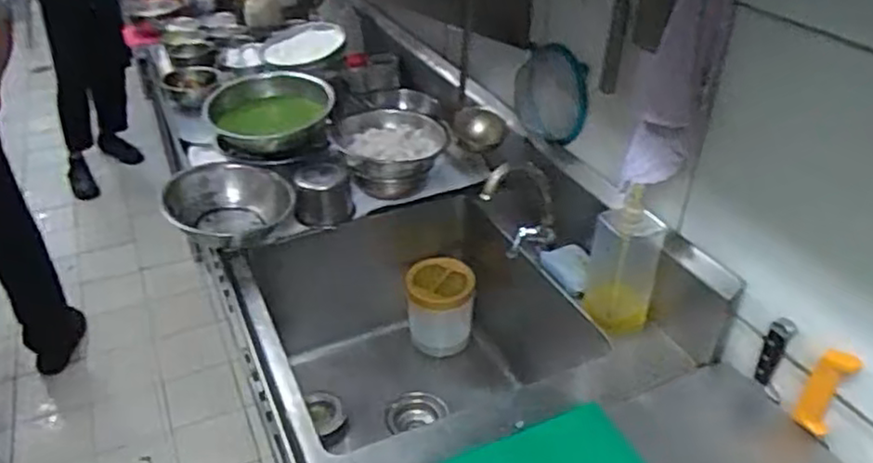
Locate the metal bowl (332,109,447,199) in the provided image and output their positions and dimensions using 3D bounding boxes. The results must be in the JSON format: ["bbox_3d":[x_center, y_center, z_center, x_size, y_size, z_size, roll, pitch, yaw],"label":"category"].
[{"bbox_3d":[-0.103,-0.176,1.560,0.233,0.106,0.255,-3,34,-4],"label":"metal bowl"}]

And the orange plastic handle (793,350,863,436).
[{"bbox_3d":[0.520,0.218,0.930,0.017,0.148,0.046,-17,38,-22],"label":"orange plastic handle"}]

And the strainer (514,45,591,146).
[{"bbox_3d":[0.231,-0.276,1.392,0.058,0.212,0.227,-10,35,-13],"label":"strainer"}]

